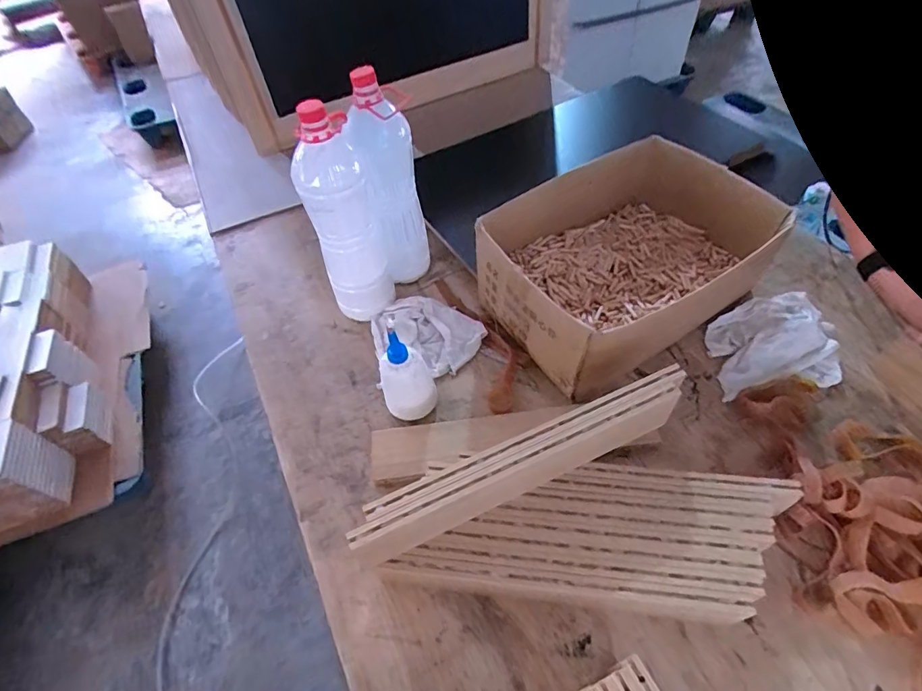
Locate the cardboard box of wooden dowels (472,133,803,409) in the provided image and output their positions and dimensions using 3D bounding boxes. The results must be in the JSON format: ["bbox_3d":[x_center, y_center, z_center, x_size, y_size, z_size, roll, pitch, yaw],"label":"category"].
[{"bbox_3d":[0.227,-0.114,0.675,0.368,0.145,0.256,-26,55,-14],"label":"cardboard box of wooden dowels"}]

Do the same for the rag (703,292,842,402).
[{"bbox_3d":[0.423,-0.004,0.650,0.176,0.038,0.137,-7,52,0],"label":"rag"}]

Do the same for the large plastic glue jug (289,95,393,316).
[{"bbox_3d":[-0.155,-0.156,0.644,0.083,0.313,0.083,-19,53,-9],"label":"large plastic glue jug"}]

